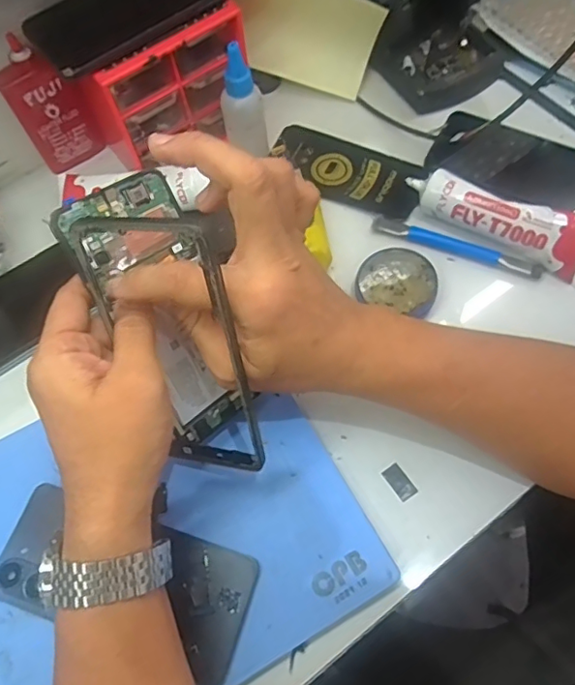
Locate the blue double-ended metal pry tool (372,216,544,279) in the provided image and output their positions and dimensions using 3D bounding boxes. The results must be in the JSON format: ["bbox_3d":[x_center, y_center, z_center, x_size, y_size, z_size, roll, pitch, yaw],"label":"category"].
[{"bbox_3d":[0.138,-0.080,0.445,0.138,0.012,0.015,20,69,12],"label":"blue double-ended metal pry tool"}]

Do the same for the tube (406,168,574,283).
[{"bbox_3d":[0.168,-0.099,0.430,0.143,0.045,0.030,24,70,13],"label":"tube"}]

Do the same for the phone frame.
[{"bbox_3d":[-0.060,0.011,0.300,0.076,0.167,0.006,3,37,18],"label":"phone frame"}]

